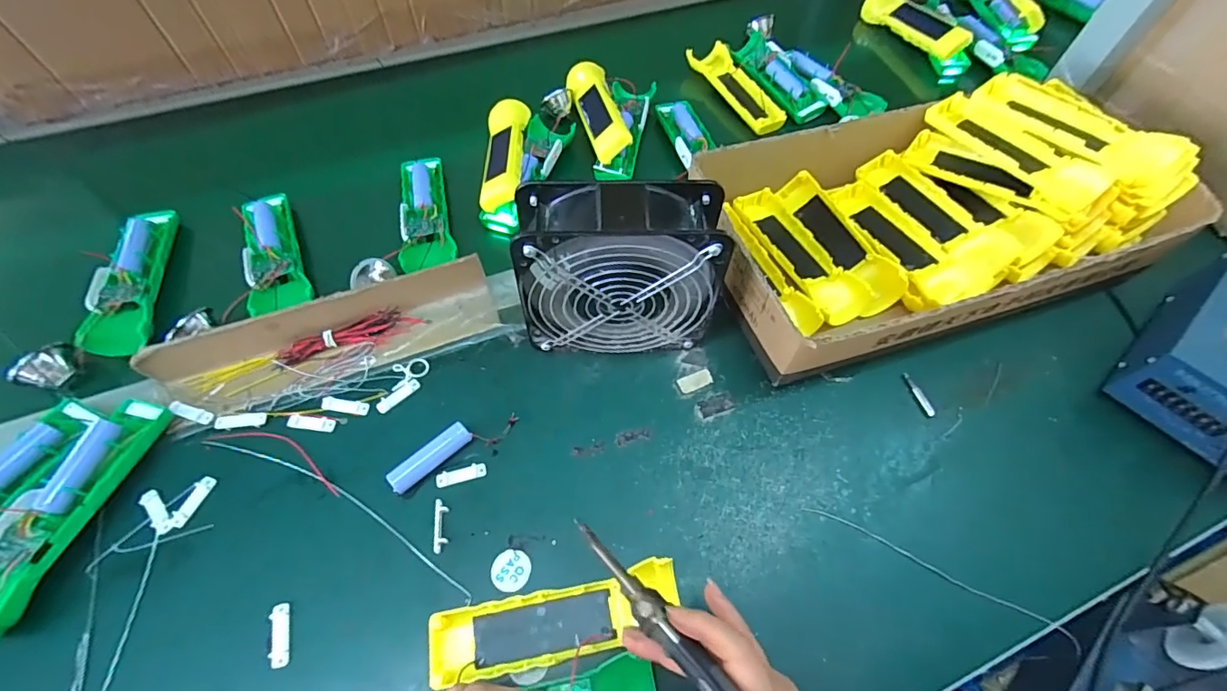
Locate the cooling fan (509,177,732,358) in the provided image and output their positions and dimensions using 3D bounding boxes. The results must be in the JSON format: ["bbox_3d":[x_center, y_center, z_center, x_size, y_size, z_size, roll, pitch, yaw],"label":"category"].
[{"bbox_3d":[0.006,-0.055,0.409,0.146,0.148,0.066,1,61,-2],"label":"cooling fan"}]

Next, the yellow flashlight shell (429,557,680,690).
[{"bbox_3d":[-0.036,0.181,0.341,0.162,0.019,0.043,-13,62,-7],"label":"yellow flashlight shell"}]

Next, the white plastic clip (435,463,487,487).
[{"bbox_3d":[-0.117,0.099,0.397,0.037,0.004,0.011,-15,63,-10],"label":"white plastic clip"}]

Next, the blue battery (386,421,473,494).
[{"bbox_3d":[-0.140,0.086,0.397,0.066,0.016,0.017,-37,68,-20],"label":"blue battery"}]

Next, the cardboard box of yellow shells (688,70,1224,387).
[{"bbox_3d":[0.294,-0.127,0.482,0.412,0.102,0.219,-16,63,-11],"label":"cardboard box of yellow shells"}]

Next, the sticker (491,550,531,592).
[{"bbox_3d":[-0.072,0.159,0.365,0.026,0.004,0.026,1,61,-2],"label":"sticker"}]

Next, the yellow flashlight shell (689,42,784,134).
[{"bbox_3d":[0.159,-0.334,0.666,0.054,0.017,0.167,-23,64,-14],"label":"yellow flashlight shell"}]

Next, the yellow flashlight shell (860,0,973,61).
[{"bbox_3d":[0.436,-0.467,0.742,0.056,0.042,0.174,-27,65,-16],"label":"yellow flashlight shell"}]

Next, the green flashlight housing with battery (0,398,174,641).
[{"bbox_3d":[-0.389,0.111,0.362,0.049,0.027,0.161,15,61,6],"label":"green flashlight housing with battery"}]

